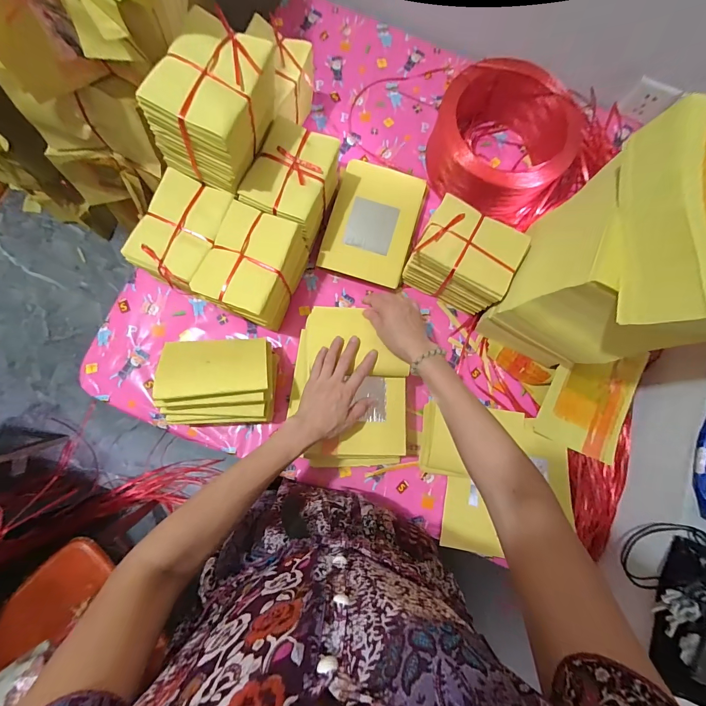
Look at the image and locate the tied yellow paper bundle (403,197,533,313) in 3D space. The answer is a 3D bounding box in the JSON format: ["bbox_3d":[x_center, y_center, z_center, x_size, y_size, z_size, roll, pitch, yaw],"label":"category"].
[{"bbox_3d":[0.196,-0.168,0.635,0.164,0.134,0.121,27,80,-1],"label":"tied yellow paper bundle"}]

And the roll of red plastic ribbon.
[{"bbox_3d":[0.287,-0.410,0.681,0.253,0.132,0.230,1,82,-5],"label":"roll of red plastic ribbon"}]

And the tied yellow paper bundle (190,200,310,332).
[{"bbox_3d":[-0.172,-0.143,0.607,0.132,0.116,0.168,22,80,-2],"label":"tied yellow paper bundle"}]

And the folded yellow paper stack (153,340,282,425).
[{"bbox_3d":[-0.216,0.049,0.576,0.169,0.122,0.136,-1,82,-5],"label":"folded yellow paper stack"}]

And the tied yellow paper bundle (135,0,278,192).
[{"bbox_3d":[-0.198,-0.360,0.510,0.117,0.127,0.170,24,80,-1],"label":"tied yellow paper bundle"}]

